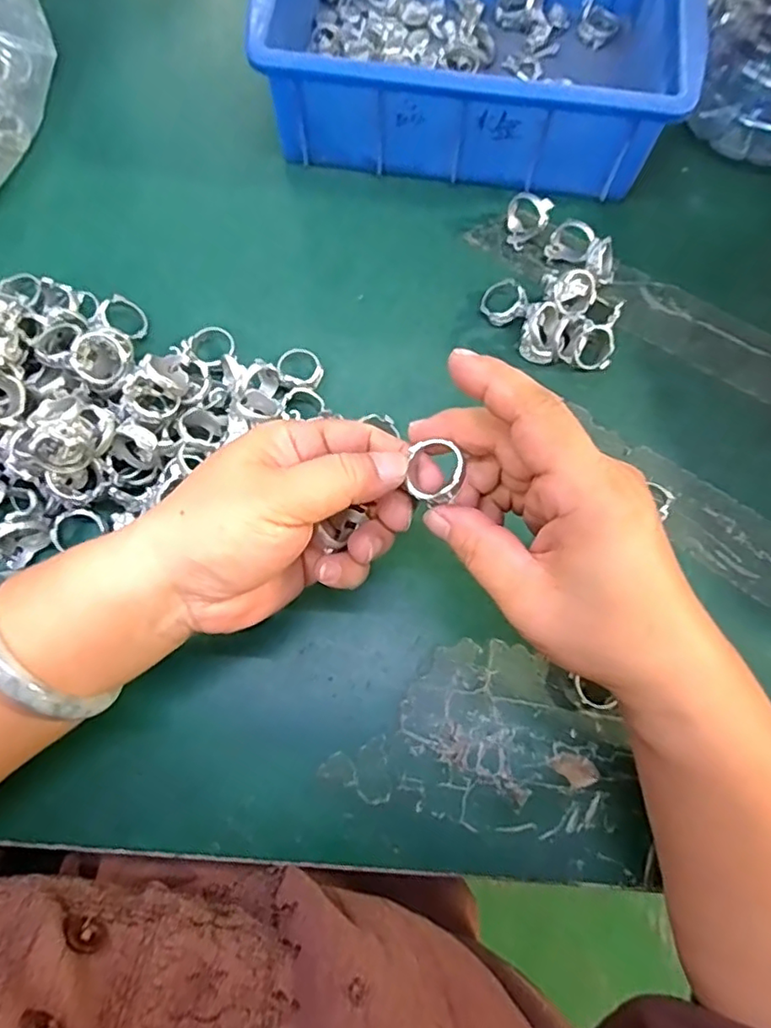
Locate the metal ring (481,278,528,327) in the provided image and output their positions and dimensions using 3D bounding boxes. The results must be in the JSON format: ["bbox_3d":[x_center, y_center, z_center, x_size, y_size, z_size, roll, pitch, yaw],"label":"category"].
[{"bbox_3d":[0.069,-0.123,0.347,0.025,0.007,0.027,1,93,17],"label":"metal ring"}]

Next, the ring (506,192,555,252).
[{"bbox_3d":[0.085,-0.177,0.363,0.025,0.024,0.022,17,73,4],"label":"ring"}]

